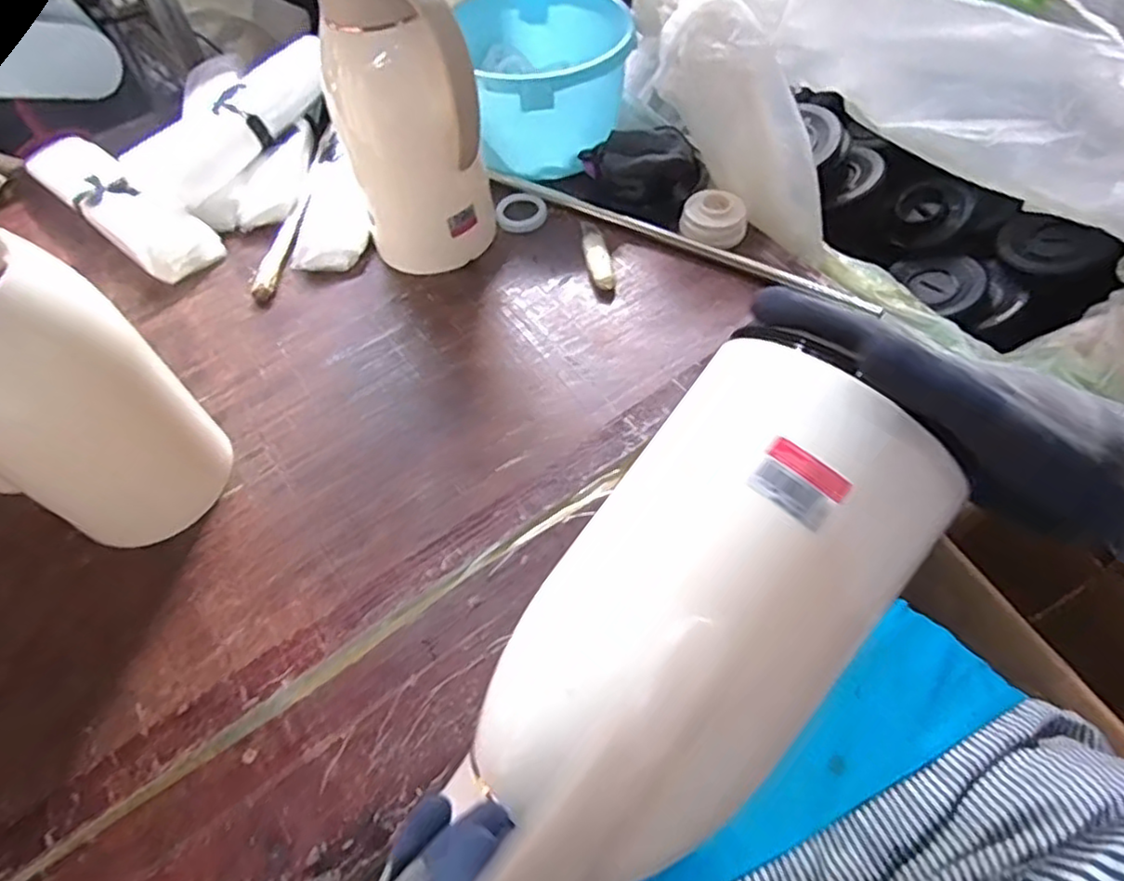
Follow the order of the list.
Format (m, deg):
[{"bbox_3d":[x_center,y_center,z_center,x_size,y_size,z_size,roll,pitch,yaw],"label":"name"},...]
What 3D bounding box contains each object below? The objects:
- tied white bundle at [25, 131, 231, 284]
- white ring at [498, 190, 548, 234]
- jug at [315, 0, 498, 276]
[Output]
[{"bbox_3d":[-0.503,-0.269,0.754,0.288,0.060,0.084,32,64,23],"label":"tied white bundle"},{"bbox_3d":[-0.044,-0.253,0.735,0.055,0.013,0.056,-7,56,0],"label":"white ring"},{"bbox_3d":[-0.136,-0.286,0.594,0.123,0.268,0.132,-19,57,-9],"label":"jug"}]

